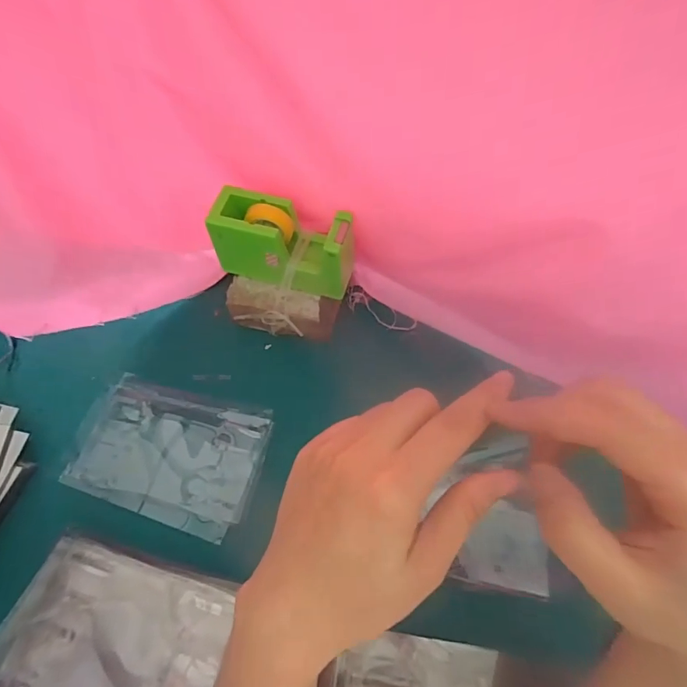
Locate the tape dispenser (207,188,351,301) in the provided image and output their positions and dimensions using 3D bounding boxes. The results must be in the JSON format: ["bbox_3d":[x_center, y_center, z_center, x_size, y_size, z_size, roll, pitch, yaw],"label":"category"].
[{"bbox_3d":[-0.057,-0.090,0.419,0.128,0.073,0.058,14,64,8],"label":"tape dispenser"}]

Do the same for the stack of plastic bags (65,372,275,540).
[{"bbox_3d":[-0.162,0.102,0.417,0.171,0.016,0.118,13,68,7],"label":"stack of plastic bags"}]

